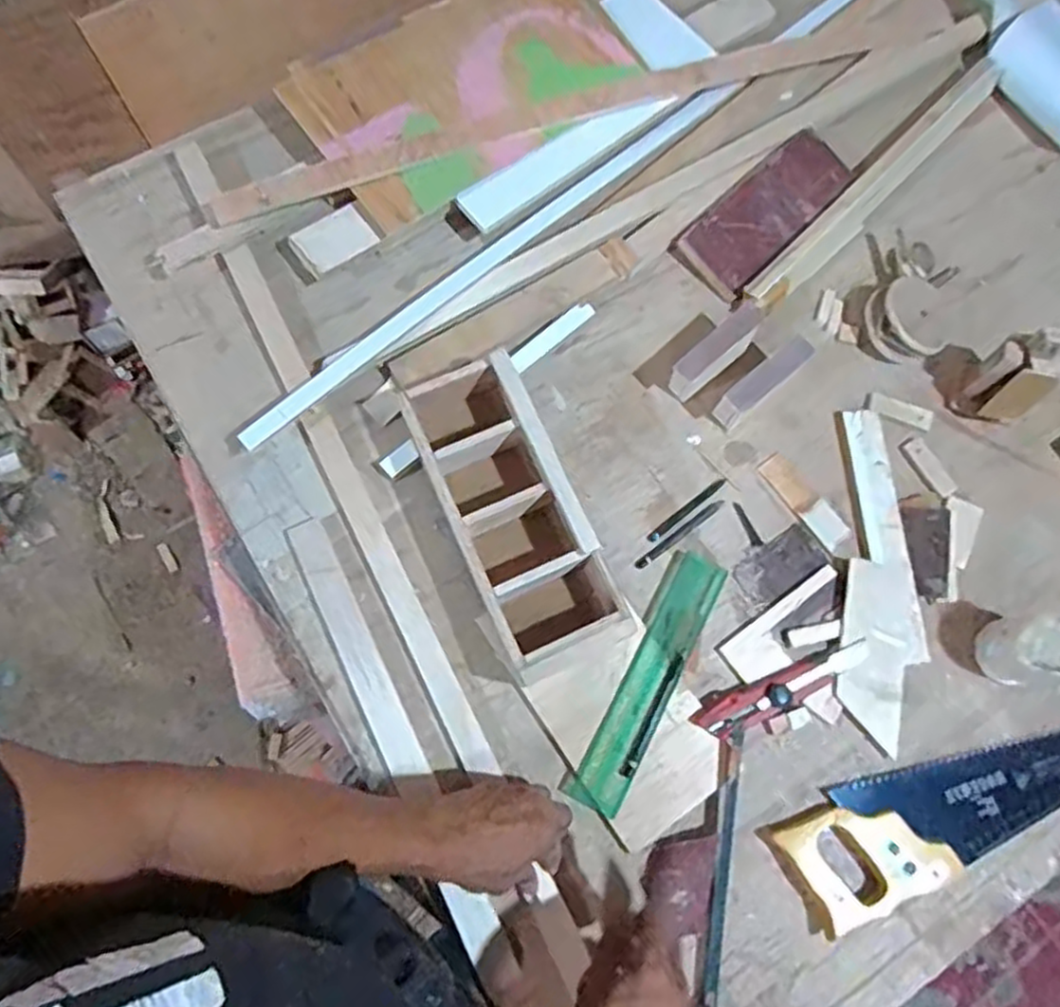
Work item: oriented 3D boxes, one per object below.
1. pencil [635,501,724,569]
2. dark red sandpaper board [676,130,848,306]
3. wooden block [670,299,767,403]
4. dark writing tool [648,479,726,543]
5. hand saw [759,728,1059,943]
[{"bbox_3d":[0.151,0.031,0.722,0.113,0.004,0.011,-36,76,-12],"label":"pencil"},{"bbox_3d":[0.267,-0.327,0.811,0.227,0.032,0.092,-42,78,-14],"label":"dark red sandpaper board"},{"bbox_3d":[0.191,-0.155,0.741,0.125,0.054,0.029,-39,77,-13],"label":"wooden block"},{"bbox_3d":[0.160,0.006,0.725,0.102,0.004,0.010,-37,76,-12],"label":"dark writing tool"},{"bbox_3d":[0.417,0.256,0.652,0.397,0.027,0.099,-23,74,-9],"label":"hand saw"}]

